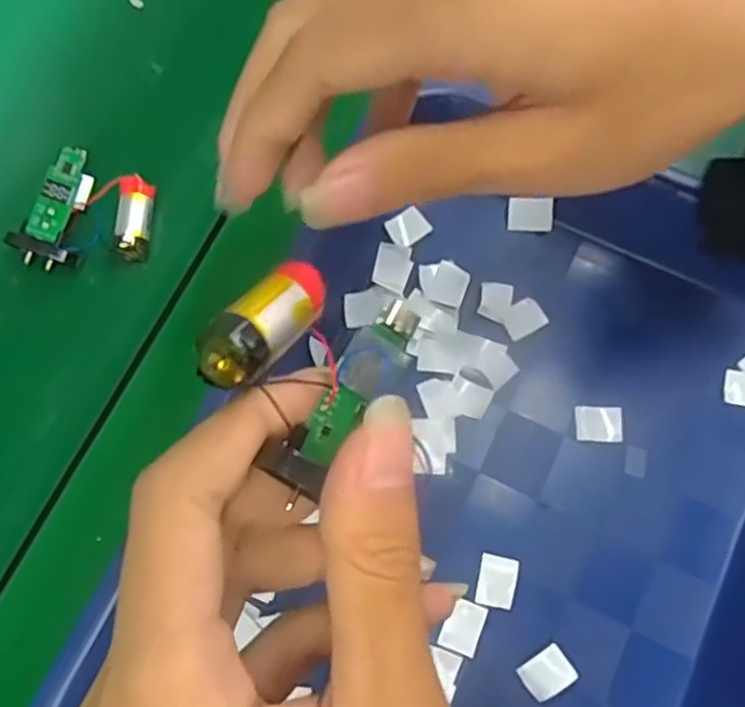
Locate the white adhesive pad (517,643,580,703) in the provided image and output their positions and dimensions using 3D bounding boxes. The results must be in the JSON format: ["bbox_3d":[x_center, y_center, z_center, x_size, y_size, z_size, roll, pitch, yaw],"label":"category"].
[{"bbox_3d":[0.070,0.128,0.289,0.020,0.004,0.016,-32,80,-11],"label":"white adhesive pad"}]

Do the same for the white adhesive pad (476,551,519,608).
[{"bbox_3d":[0.052,0.094,0.299,0.015,0.004,0.020,13,75,-1],"label":"white adhesive pad"}]

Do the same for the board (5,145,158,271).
[{"bbox_3d":[-0.129,-0.061,0.330,0.053,0.022,0.054,19,75,1],"label":"board"}]

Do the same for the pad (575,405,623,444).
[{"bbox_3d":[0.099,0.031,0.317,0.020,0.004,0.016,2,75,-4],"label":"pad"}]

